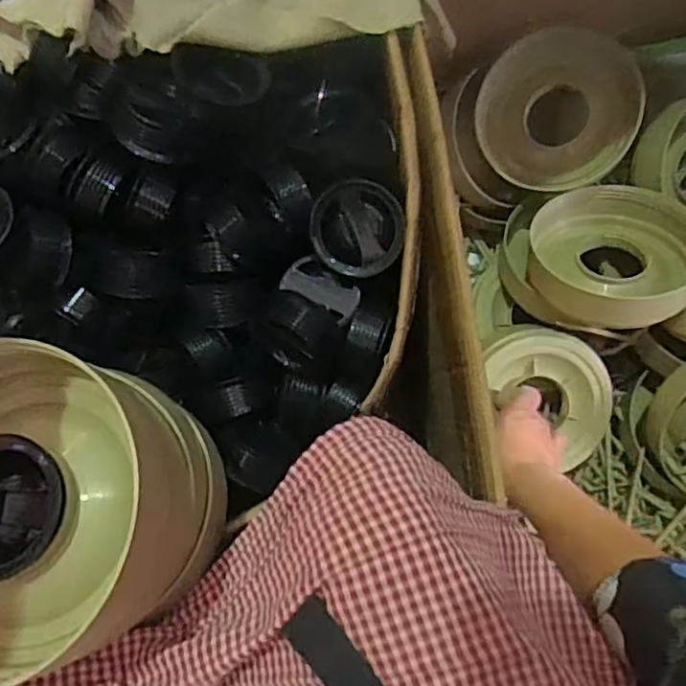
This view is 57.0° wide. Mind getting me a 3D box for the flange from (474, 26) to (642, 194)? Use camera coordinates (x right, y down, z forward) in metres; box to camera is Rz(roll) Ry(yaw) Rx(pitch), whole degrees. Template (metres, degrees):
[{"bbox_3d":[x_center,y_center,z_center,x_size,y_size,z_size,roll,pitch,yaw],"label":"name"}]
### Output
[{"bbox_3d":[0.224,-0.241,0.658,0.155,0.032,0.154,10,124,15],"label":"flange"}]

